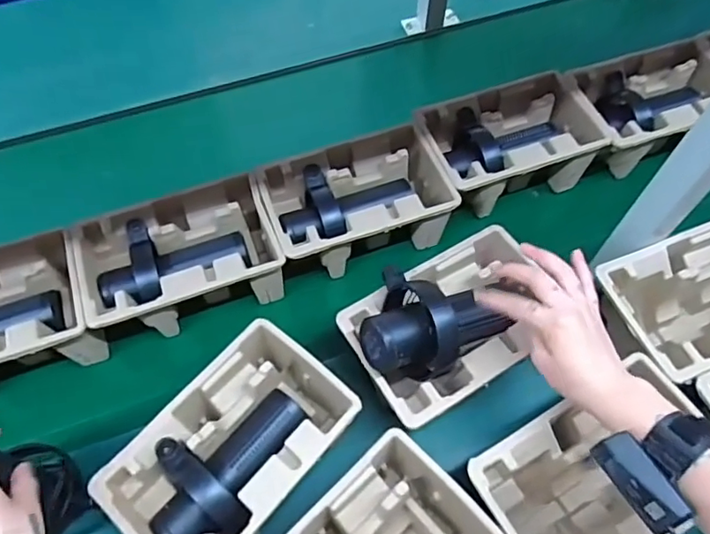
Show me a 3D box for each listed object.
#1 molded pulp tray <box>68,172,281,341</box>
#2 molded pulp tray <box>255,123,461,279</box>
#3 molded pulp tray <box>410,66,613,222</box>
[{"bbox_3d":[-0.207,0.001,0.685,0.223,0.113,0.146,-19,62,-10],"label":"molded pulp tray"},{"bbox_3d":[0.001,-0.082,0.714,0.224,0.085,0.144,-20,62,-10],"label":"molded pulp tray"},{"bbox_3d":[0.207,-0.163,0.756,0.229,0.088,0.145,-17,62,-9],"label":"molded pulp tray"}]

